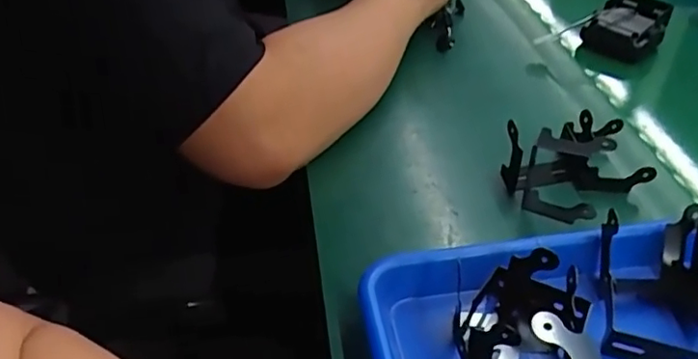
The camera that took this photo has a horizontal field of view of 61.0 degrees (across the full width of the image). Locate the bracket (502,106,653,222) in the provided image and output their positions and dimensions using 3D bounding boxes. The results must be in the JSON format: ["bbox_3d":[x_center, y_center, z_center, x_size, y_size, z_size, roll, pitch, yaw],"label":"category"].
[{"bbox_3d":[0.183,-0.020,0.459,0.114,0.063,0.071,-15,41,-17],"label":"bracket"}]

